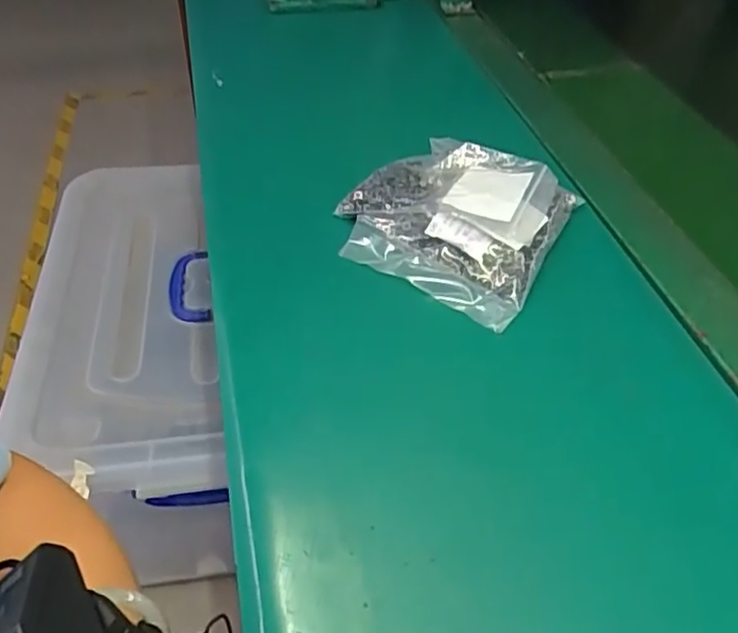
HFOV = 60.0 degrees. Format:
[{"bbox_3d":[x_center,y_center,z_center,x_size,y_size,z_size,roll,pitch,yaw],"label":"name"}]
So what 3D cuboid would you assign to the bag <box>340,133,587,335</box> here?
[{"bbox_3d":[0.066,-0.080,0.476,0.152,0.043,0.154,26,49,21],"label":"bag"}]

